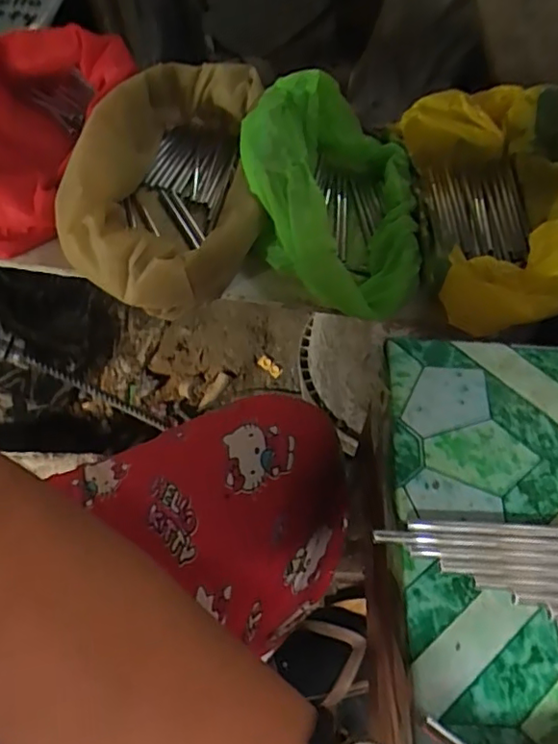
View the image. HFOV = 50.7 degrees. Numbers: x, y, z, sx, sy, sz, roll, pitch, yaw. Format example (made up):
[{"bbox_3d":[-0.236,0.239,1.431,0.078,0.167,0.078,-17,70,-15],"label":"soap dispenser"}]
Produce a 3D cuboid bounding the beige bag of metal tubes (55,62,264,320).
[{"bbox_3d":[-0.107,-0.182,0.576,0.175,0.110,0.262,-3,60,-1],"label":"beige bag of metal tubes"}]

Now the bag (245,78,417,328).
[{"bbox_3d":[0.048,-0.166,0.574,0.164,0.127,0.235,2,60,1],"label":"bag"}]

